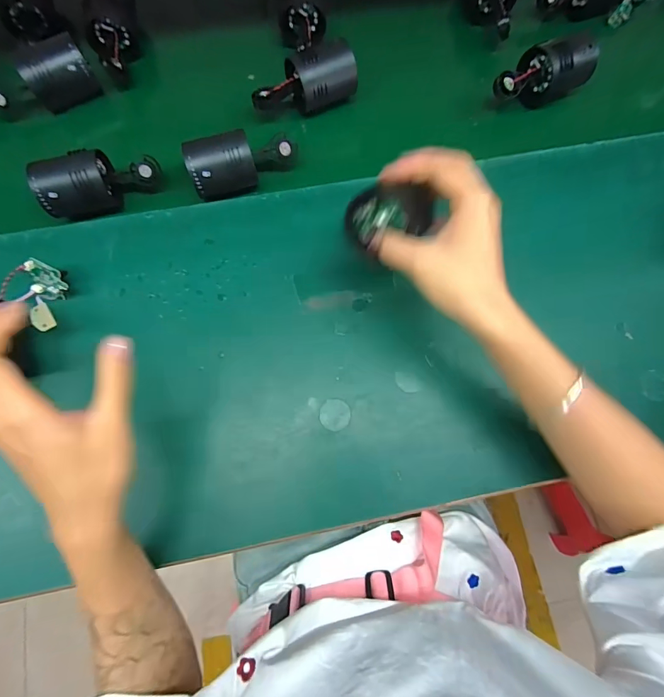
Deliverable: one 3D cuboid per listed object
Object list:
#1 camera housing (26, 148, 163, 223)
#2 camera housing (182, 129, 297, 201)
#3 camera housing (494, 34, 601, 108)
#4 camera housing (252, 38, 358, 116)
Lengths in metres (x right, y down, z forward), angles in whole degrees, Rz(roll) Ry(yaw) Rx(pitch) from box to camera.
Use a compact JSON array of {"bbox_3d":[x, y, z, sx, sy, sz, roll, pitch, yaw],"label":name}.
[{"bbox_3d":[-0.238,-0.171,0.397,0.113,0.043,0.055,-18,80,-3],"label":"camera housing"},{"bbox_3d":[-0.095,-0.202,0.412,0.117,0.057,0.054,-28,77,-8],"label":"camera housing"},{"bbox_3d":[0.238,-0.314,0.443,0.116,0.048,0.052,-26,81,-4],"label":"camera housing"},{"bbox_3d":[-0.029,-0.292,0.429,0.118,0.044,0.050,-22,78,-6],"label":"camera housing"}]

